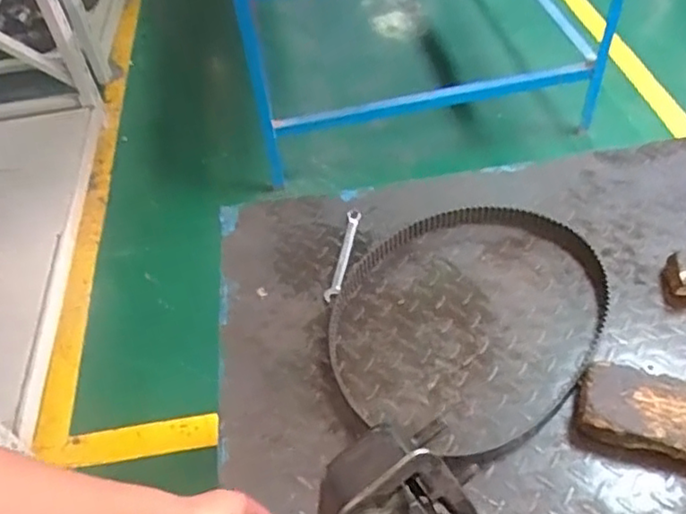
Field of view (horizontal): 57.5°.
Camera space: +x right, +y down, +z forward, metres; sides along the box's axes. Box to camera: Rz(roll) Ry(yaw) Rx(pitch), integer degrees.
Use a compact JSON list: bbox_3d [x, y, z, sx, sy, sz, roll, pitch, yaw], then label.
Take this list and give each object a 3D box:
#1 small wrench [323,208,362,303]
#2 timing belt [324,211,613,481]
[{"bbox_3d":[0.002,-0.004,0.933,0.021,0.015,0.177,7,49,12],"label":"small wrench"},{"bbox_3d":[0.162,0.067,0.839,0.344,0.028,0.416,18,53,22],"label":"timing belt"}]

